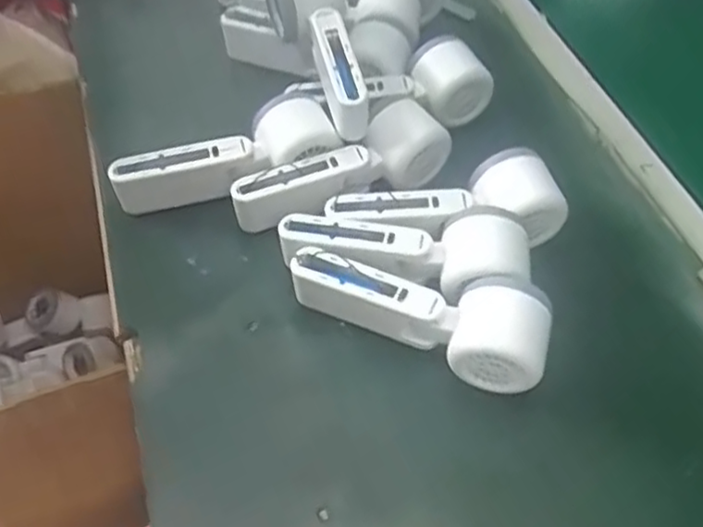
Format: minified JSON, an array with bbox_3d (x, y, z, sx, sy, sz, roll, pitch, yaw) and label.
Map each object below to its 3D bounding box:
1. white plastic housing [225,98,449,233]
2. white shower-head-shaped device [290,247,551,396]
[{"bbox_3d":[-0.005,-0.066,0.503,0.164,0.053,0.049,-25,58,-20],"label":"white plastic housing"},{"bbox_3d":[0.040,0.035,0.443,0.166,0.054,0.058,13,53,7],"label":"white shower-head-shaped device"}]

